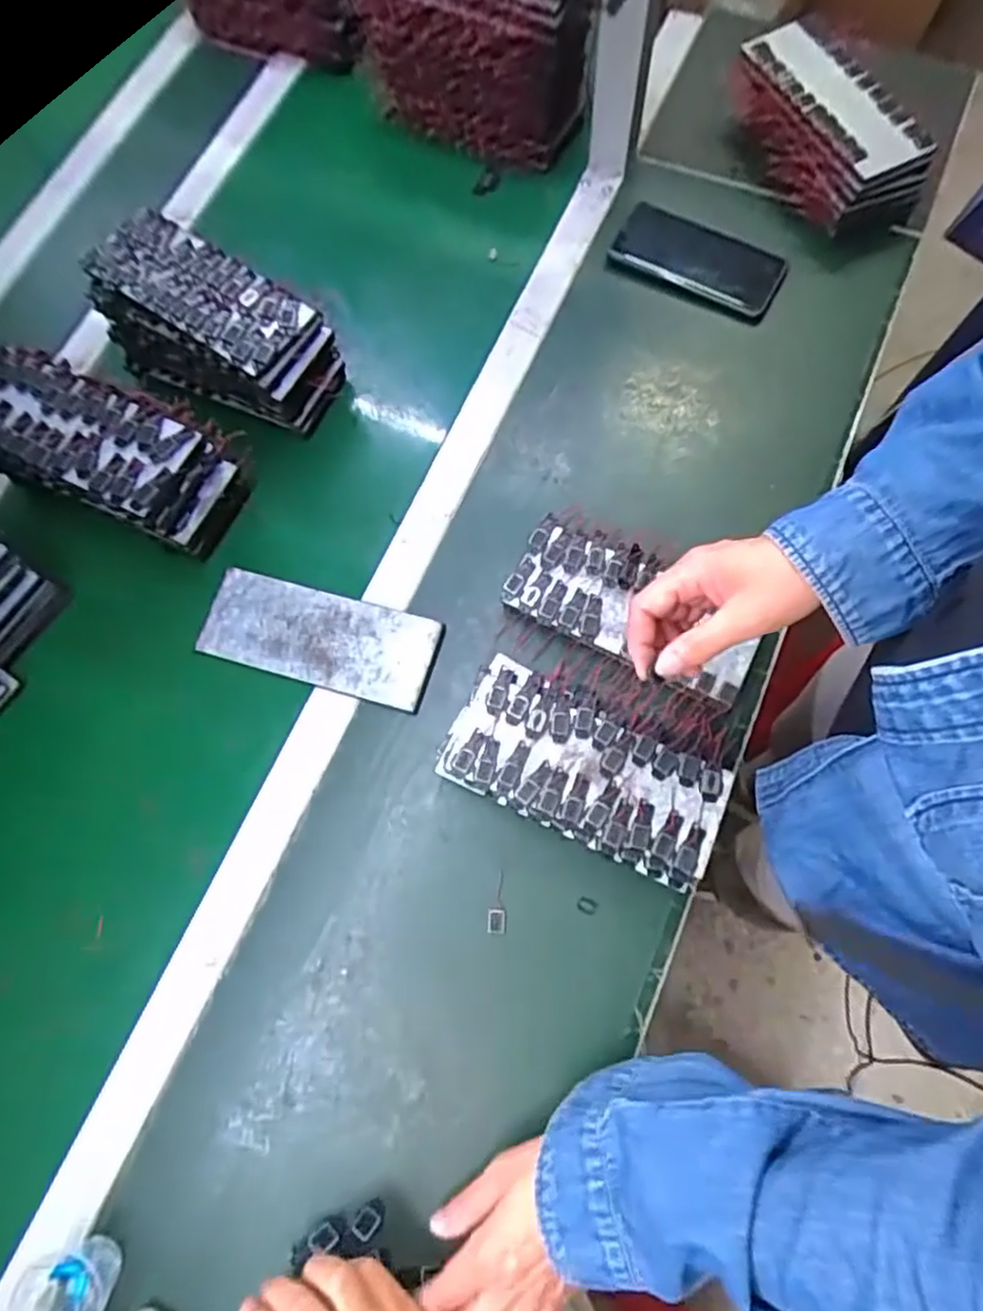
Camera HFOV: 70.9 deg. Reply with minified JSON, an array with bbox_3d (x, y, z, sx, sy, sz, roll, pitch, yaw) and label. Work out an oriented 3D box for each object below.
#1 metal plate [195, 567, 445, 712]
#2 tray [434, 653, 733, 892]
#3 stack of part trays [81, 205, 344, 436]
[{"bbox_3d":[-0.145,-0.015,0.590,0.197,0.016,0.080,15,74,6],"label":"metal plate"},{"bbox_3d":[0.069,0.087,0.530,0.203,0.045,0.104,27,76,10],"label":"tray"},{"bbox_3d":[-0.244,-0.291,0.625,0.202,0.093,0.099,30,76,10],"label":"stack of part trays"}]

